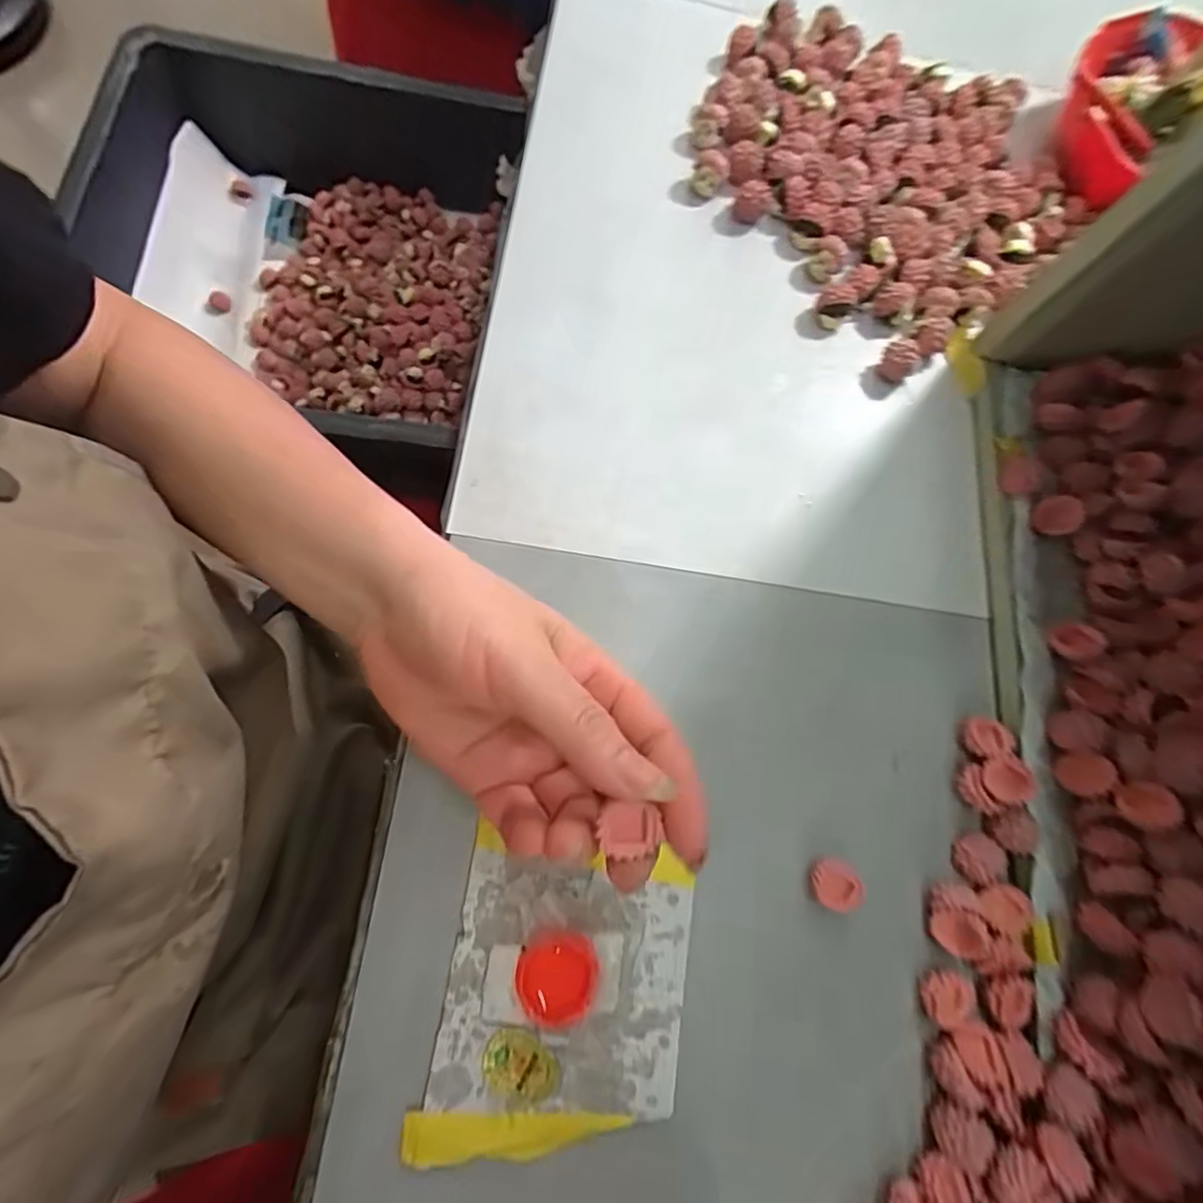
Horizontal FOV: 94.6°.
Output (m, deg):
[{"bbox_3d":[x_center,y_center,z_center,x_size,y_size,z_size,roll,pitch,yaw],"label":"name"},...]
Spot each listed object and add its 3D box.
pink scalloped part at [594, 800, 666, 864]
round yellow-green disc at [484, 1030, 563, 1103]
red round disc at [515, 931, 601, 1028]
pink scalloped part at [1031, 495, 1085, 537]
[{"bbox_3d":[0.009,0.071,0.169,0.019,0.005,0.016,4,74,0],"label":"pink scalloped part"},{"bbox_3d":[-0.029,0.168,0.201,0.028,0.005,0.019,18,74,-3],"label":"round yellow-green disc"},{"bbox_3d":[-0.016,0.141,0.208,0.030,0.007,0.030,3,75,-7],"label":"red round disc"},{"bbox_3d":[0.221,-0.041,0.269,0.019,0.004,0.019,18,113,34],"label":"pink scalloped part"}]

